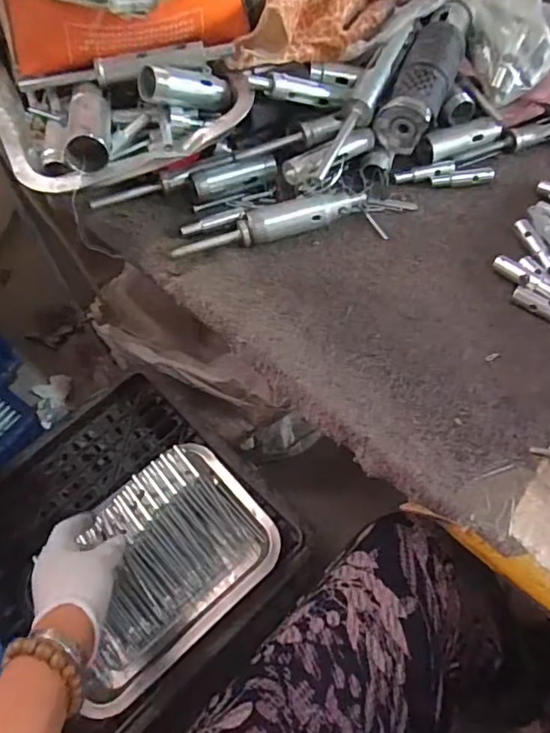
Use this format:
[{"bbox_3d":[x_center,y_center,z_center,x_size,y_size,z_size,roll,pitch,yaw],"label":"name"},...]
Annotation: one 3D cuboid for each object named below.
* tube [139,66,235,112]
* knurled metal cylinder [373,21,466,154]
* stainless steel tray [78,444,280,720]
[{"bbox_3d":[-0.064,-0.204,0.403,0.071,0.023,0.018,-14,56,-40],"label":"tube"},{"bbox_3d":[0.118,-0.226,0.438,0.043,0.039,0.114,21,76,13],"label":"knurled metal cylinder"},{"bbox_3d":[-0.125,0.213,0.587,0.244,0.040,0.169,-40,83,-17],"label":"stainless steel tray"}]

